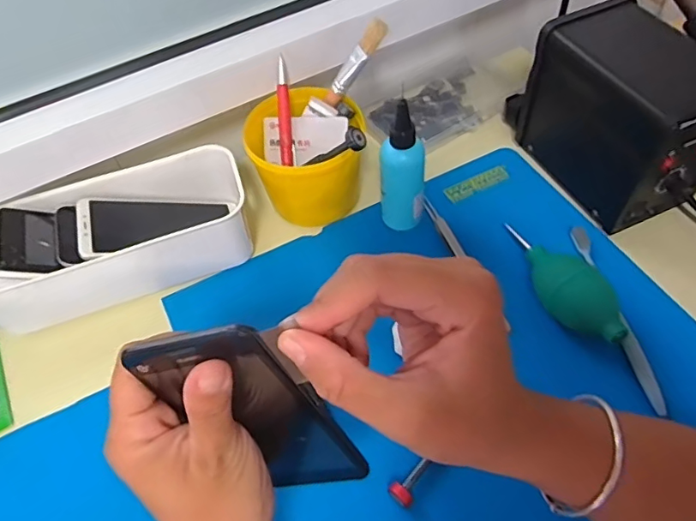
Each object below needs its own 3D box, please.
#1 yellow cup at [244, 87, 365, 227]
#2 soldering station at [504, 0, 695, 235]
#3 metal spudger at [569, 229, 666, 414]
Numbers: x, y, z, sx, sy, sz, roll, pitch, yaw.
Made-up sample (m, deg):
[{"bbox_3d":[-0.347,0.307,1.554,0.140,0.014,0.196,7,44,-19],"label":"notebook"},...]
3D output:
[{"bbox_3d":[-0.041,-0.099,0.510,0.112,0.093,0.102,-2,54,3],"label":"yellow cup"},{"bbox_3d":[0.260,-0.137,0.481,0.120,0.133,0.155,-23,56,-12],"label":"soldering station"},{"bbox_3d":[0.224,0.040,0.437,0.014,0.010,0.177,-7,54,0],"label":"metal spudger"}]

